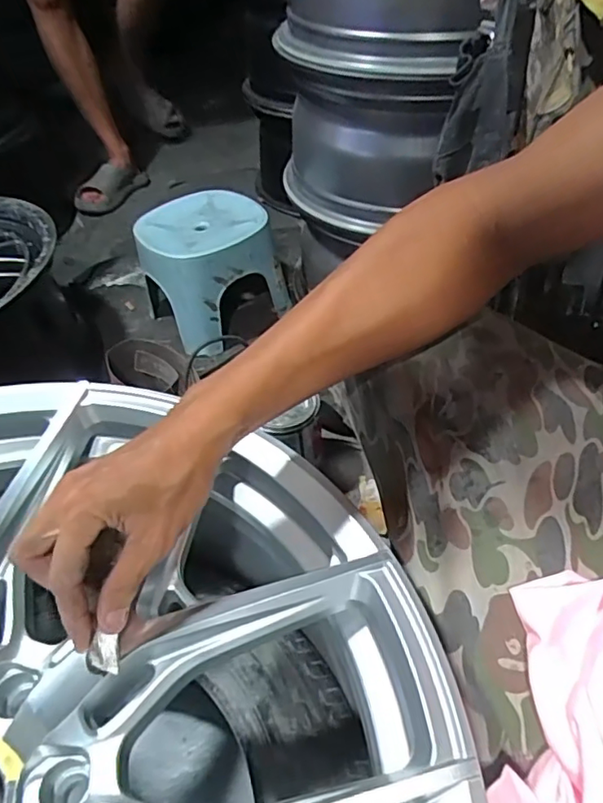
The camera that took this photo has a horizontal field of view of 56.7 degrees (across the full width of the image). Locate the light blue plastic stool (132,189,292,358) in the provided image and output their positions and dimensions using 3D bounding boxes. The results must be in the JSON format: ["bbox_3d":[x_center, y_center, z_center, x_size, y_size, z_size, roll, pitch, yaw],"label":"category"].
[{"bbox_3d":[-0.174,-0.254,1.082,0.223,0.196,0.216,-30,49,-22],"label":"light blue plastic stool"}]

